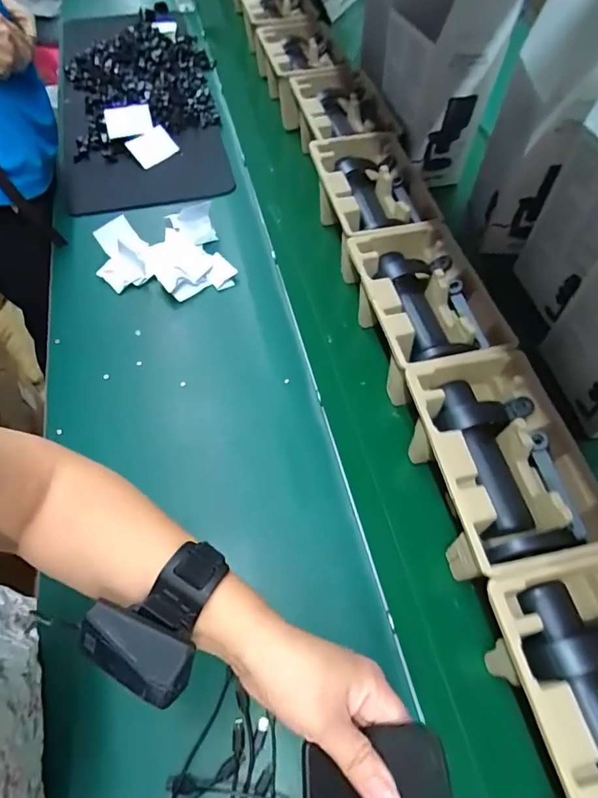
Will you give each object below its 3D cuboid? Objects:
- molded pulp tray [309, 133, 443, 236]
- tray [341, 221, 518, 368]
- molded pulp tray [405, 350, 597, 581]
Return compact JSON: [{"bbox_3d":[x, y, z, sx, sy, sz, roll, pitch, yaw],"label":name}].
[{"bbox_3d":[0.108,-0.314,0.738,0.144,0.089,0.233,-12,60,-8],"label":"molded pulp tray"},{"bbox_3d":[0.156,-0.126,0.627,0.150,0.097,0.242,-10,60,-7],"label":"tray"},{"bbox_3d":[0.210,0.074,0.506,0.148,0.099,0.229,-9,60,-6],"label":"molded pulp tray"}]

